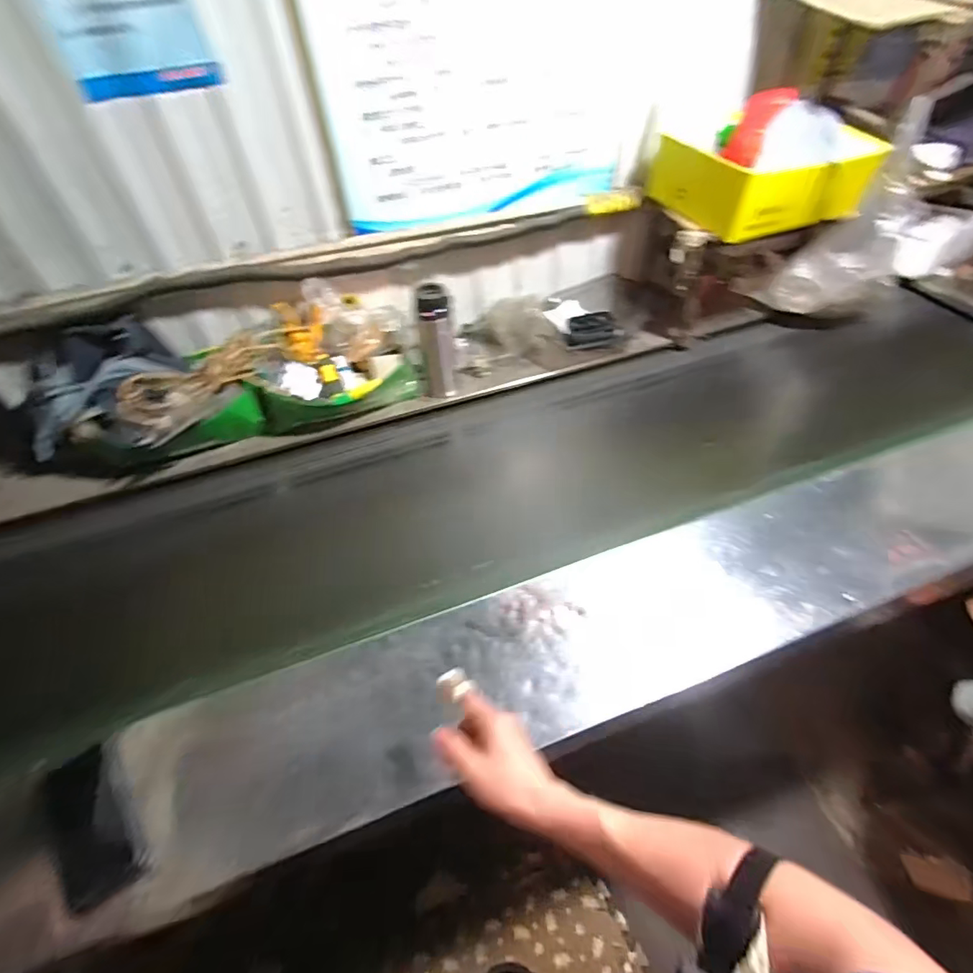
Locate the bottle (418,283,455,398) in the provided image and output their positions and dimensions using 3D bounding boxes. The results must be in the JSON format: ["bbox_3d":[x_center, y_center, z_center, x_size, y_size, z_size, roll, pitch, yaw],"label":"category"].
[{"bbox_3d":[-0.105,-0.292,1.082,0.078,0.233,0.059,-5,50,0],"label":"bottle"}]

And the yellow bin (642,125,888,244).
[{"bbox_3d":[0.550,-0.604,1.011,0.372,0.123,0.246,-12,50,-7],"label":"yellow bin"}]

